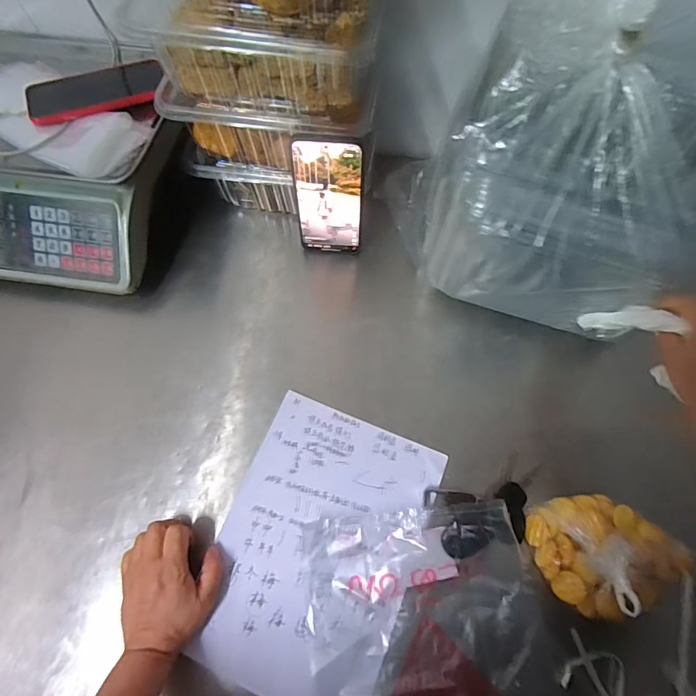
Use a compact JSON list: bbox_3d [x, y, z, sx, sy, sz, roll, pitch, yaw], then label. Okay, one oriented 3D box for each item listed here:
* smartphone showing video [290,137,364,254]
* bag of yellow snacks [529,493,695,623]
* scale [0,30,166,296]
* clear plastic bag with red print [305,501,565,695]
[{"bbox_3d":[-0.022,-0.171,0.496,0.078,0.161,0.004,5,59,3],"label":"smartphone showing video"},{"bbox_3d":[0.247,0.196,0.400,0.136,0.046,0.108,-10,67,-3],"label":"bag of yellow snacks"},{"bbox_3d":[-0.385,-0.246,0.553,0.307,0.136,0.316,12,69,6],"label":"scale"},{"bbox_3d":[0.078,0.275,0.385,0.222,0.022,0.232,-4,67,-1],"label":"clear plastic bag with red print"}]

